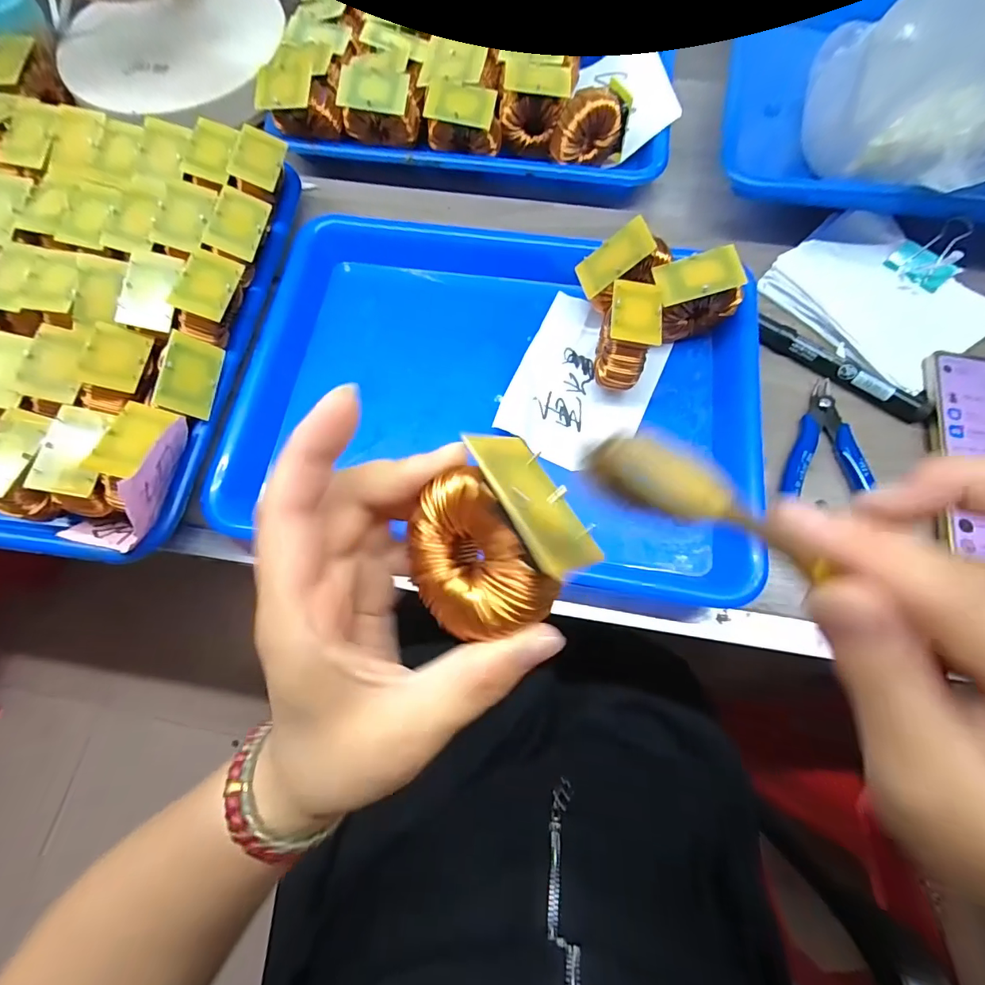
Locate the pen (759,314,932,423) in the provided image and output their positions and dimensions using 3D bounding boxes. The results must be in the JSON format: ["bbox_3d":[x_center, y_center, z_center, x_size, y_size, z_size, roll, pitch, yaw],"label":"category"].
[{"bbox_3d":[0.239,-0.085,0.315,0.119,0.012,0.018,36,76,11],"label":"pen"}]

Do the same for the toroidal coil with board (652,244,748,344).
[{"bbox_3d":[0.135,-0.130,0.305,0.056,0.055,0.028,-7,72,-2],"label":"toroidal coil with board"}]

